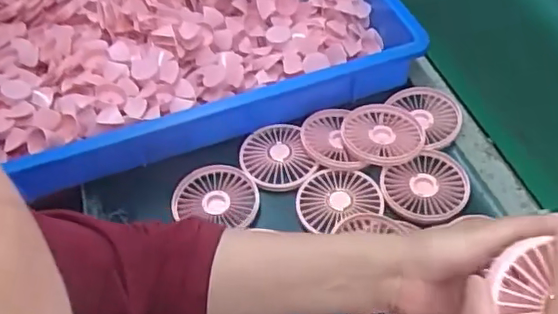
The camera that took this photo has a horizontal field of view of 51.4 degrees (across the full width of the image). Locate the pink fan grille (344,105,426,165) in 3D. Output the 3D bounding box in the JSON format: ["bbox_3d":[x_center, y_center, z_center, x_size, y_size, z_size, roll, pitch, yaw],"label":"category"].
[{"bbox_3d":[0.113,-0.026,0.631,0.085,0.021,0.091,-1,51,1],"label":"pink fan grille"}]

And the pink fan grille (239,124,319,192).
[{"bbox_3d":[-0.005,0.001,0.636,0.071,0.016,0.081,-17,52,-11],"label":"pink fan grille"}]

